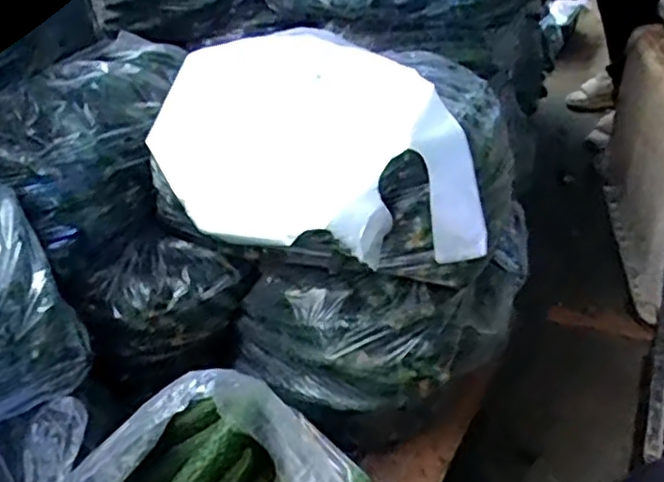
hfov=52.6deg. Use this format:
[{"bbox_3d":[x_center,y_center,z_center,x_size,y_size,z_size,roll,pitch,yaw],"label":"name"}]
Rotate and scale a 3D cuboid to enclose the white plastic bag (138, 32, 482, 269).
[{"bbox_3d":[-0.040,-0.126,0.885,0.312,0.150,0.468,-27,40,-27],"label":"white plastic bag"}]

